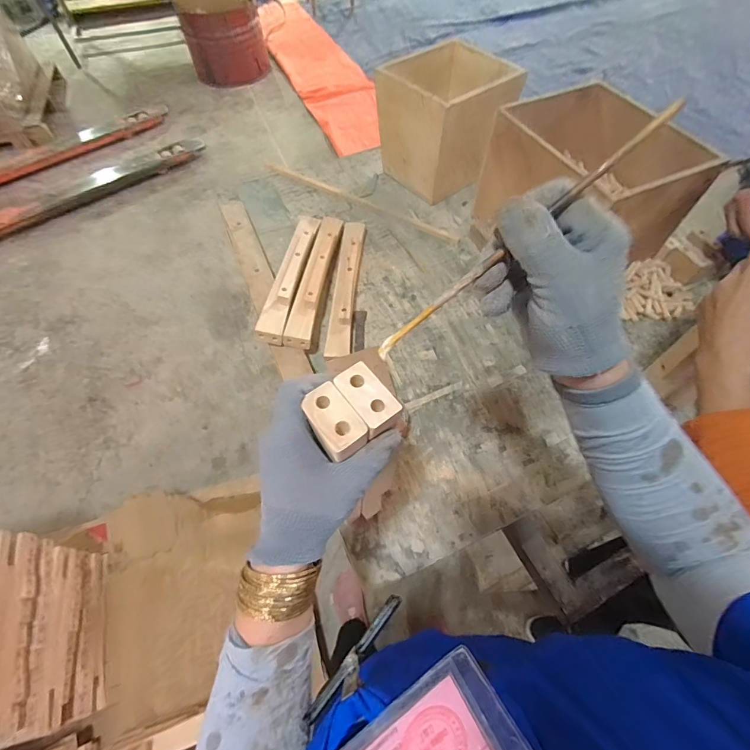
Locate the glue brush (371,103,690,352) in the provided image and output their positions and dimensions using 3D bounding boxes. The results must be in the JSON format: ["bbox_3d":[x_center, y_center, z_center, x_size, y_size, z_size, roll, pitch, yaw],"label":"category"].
[{"bbox_3d":[0.074,-0.072,0.216,0.196,0.008,0.008,-39,61,20],"label":"glue brush"}]

